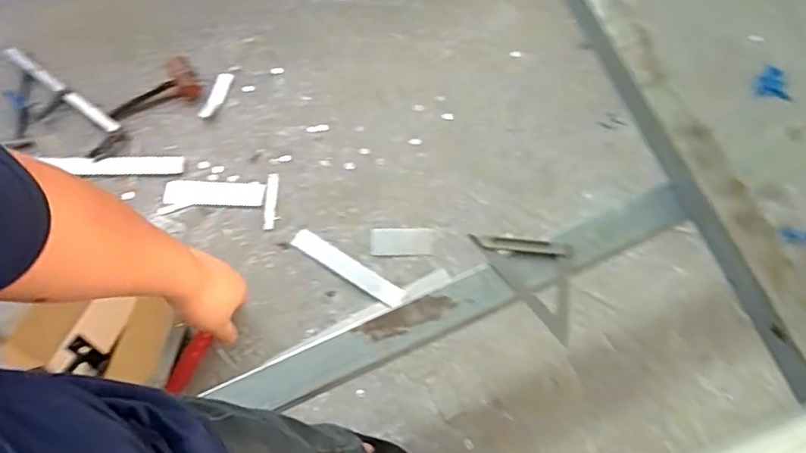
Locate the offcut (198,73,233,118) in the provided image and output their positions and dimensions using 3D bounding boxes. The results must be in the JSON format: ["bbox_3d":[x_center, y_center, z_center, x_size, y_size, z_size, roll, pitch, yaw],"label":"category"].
[{"bbox_3d":[-0.513,-0.362,1.548,0.044,0.009,0.147,23,75,-5],"label":"offcut"}]

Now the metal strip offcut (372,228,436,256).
[{"bbox_3d":[-0.002,0.040,1.422,0.155,0.010,0.072,-1,69,1],"label":"metal strip offcut"}]

